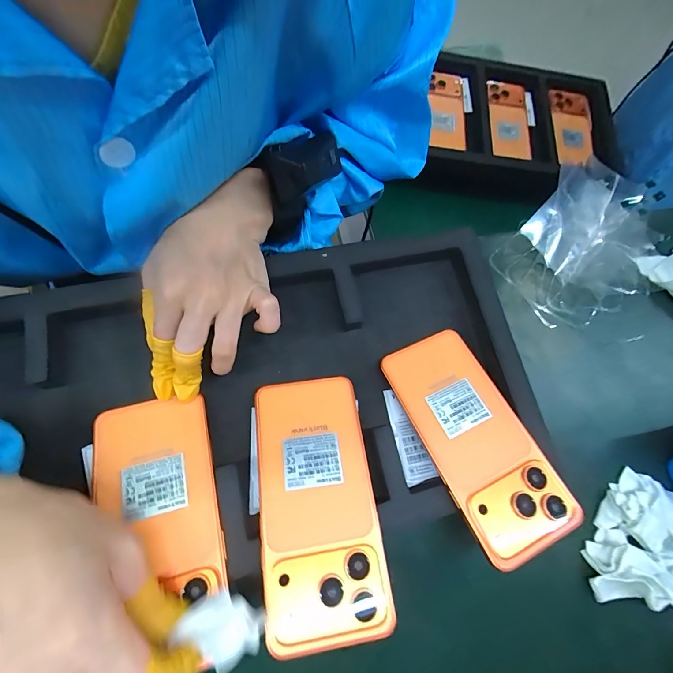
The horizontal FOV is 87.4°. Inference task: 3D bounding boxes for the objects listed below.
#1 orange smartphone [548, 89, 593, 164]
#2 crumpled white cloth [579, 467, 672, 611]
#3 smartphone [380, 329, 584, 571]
[{"bbox_3d":[0.399,-0.366,0.604,0.072,0.014,0.178,8,75,-4],"label":"orange smartphone"},{"bbox_3d":[0.245,0.164,0.269,0.079,0.026,0.099,34,75,3],"label":"crumpled white cloth"},{"bbox_3d":[0.102,0.071,0.260,0.076,0.012,0.160,-23,72,-10],"label":"smartphone"}]

